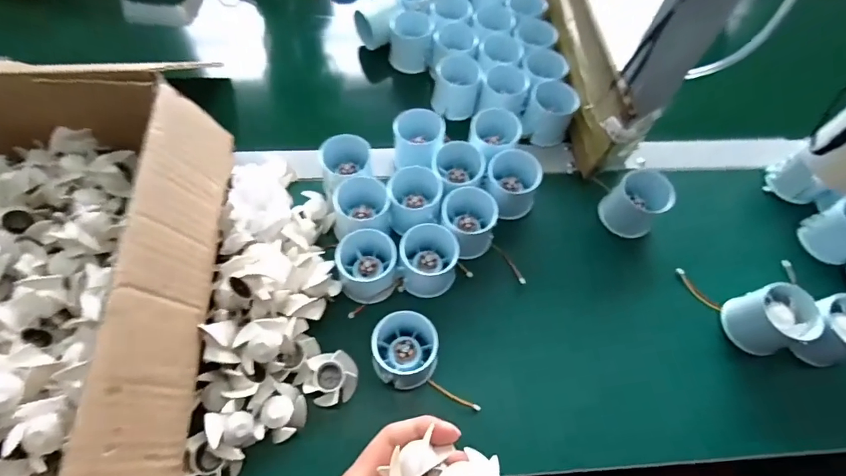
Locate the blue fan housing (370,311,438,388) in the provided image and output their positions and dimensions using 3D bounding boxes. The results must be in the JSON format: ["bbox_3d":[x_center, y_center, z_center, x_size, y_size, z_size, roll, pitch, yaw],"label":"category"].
[{"bbox_3d":[-0.013,0.091,0.378,0.054,0.048,0.063,5,61,-1],"label":"blue fan housing"}]

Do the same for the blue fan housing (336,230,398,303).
[{"bbox_3d":[-0.051,0.023,0.410,0.051,0.049,0.063,2,61,-2],"label":"blue fan housing"}]

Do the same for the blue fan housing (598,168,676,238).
[{"bbox_3d":[0.216,-0.036,0.450,0.052,0.049,0.050,1,61,-3],"label":"blue fan housing"}]

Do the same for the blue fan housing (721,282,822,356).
[{"bbox_3d":[0.313,0.074,0.402,0.053,0.047,0.052,1,61,-3],"label":"blue fan housing"}]

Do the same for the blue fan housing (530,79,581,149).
[{"bbox_3d":[0.142,-0.142,0.500,0.050,0.047,0.060,7,61,1],"label":"blue fan housing"}]

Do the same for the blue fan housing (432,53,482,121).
[{"bbox_3d":[0.039,-0.179,0.522,0.052,0.045,0.059,6,61,0],"label":"blue fan housing"}]

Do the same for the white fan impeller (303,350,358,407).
[{"bbox_3d":[-0.077,0.119,0.374,0.042,0.019,0.041,-1,61,-4],"label":"white fan impeller"}]

